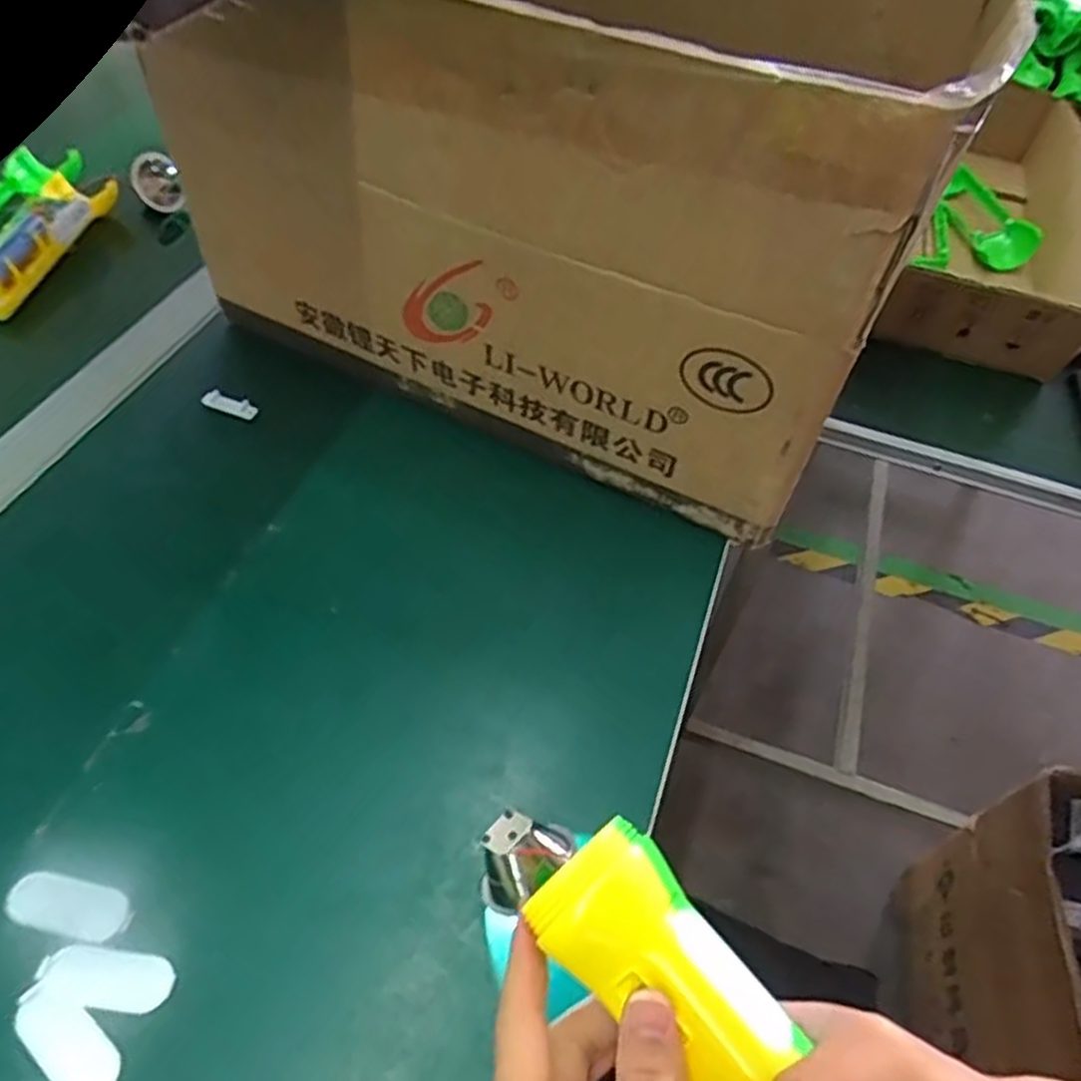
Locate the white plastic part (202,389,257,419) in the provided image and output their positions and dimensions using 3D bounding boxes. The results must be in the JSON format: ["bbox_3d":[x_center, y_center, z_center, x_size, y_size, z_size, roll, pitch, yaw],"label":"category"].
[{"bbox_3d":[-0.201,-0.088,0.500,0.036,0.004,0.014,21,53,12],"label":"white plastic part"}]

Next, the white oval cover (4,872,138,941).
[{"bbox_3d":[-0.191,0.148,0.315,0.046,0.009,0.020,10,51,3],"label":"white oval cover"}]

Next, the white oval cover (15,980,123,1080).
[{"bbox_3d":[-0.177,0.188,0.290,0.048,0.006,0.020,34,56,21],"label":"white oval cover"}]

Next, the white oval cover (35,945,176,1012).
[{"bbox_3d":[-0.170,0.171,0.302,0.050,0.005,0.020,6,51,0],"label":"white oval cover"}]

